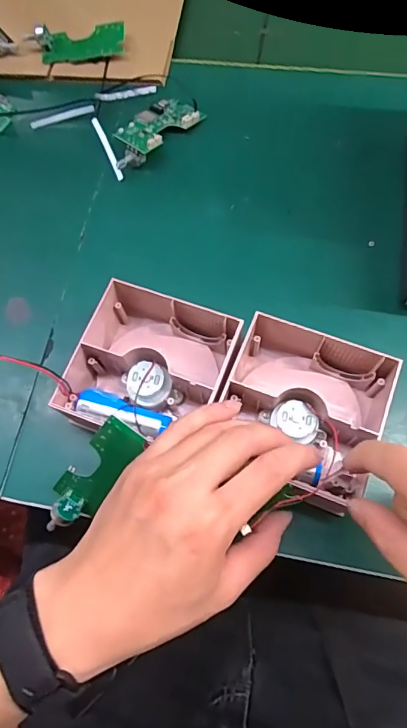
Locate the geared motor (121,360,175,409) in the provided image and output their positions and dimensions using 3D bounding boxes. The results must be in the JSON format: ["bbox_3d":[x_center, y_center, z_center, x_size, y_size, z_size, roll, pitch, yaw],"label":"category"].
[{"bbox_3d":[-0.038,0.015,0.312,0.030,0.021,0.030,-1,68,3],"label":"geared motor"}]

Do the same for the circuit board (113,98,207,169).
[{"bbox_3d":[-0.042,-0.213,0.412,0.042,0.018,0.091,35,75,16],"label":"circuit board"}]

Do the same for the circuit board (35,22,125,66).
[{"bbox_3d":[-0.119,-0.318,0.451,0.082,0.018,0.038,-3,89,-4],"label":"circuit board"}]

